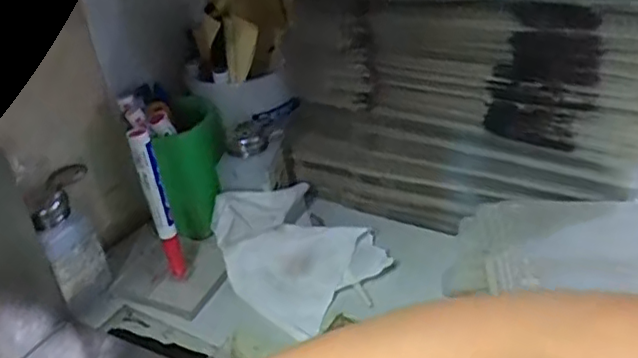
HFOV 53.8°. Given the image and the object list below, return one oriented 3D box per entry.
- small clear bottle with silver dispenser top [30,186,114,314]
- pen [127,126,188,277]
[{"bbox_3d":[-0.213,0.064,0.550,0.045,0.101,0.045,-19,34,-19],"label":"small clear bottle with silver dispenser top"},{"bbox_3d":[-0.135,0.025,0.533,0.018,0.150,0.017,-17,33,-14],"label":"pen"}]

